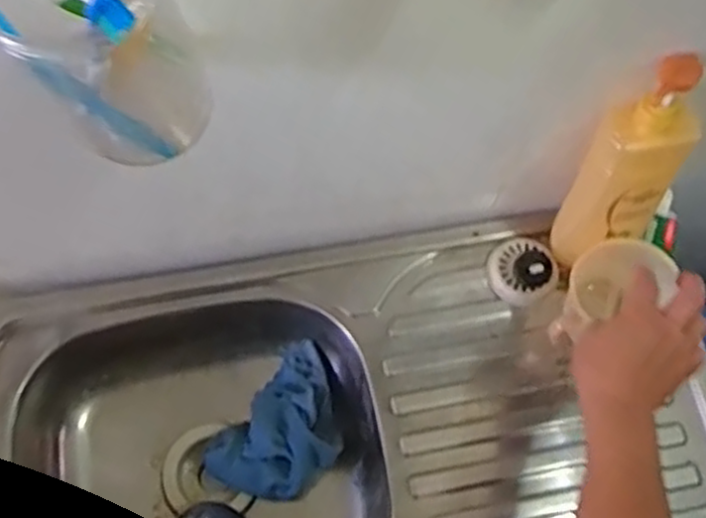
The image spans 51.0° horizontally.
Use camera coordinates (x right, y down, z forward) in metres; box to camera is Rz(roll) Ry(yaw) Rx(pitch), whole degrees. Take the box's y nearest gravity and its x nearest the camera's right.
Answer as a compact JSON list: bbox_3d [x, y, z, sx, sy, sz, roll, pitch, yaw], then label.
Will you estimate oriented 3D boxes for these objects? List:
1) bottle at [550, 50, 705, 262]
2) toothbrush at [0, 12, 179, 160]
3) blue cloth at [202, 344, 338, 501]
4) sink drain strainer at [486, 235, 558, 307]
[{"bbox_3d":[0.243,-0.075,0.664,0.074,0.242,0.082,-16,70,-9],"label":"bottle"},{"bbox_3d":[-0.141,-0.090,0.355,0.023,0.163,0.017,-3,65,28],"label":"toothbrush"},{"bbox_3d":[-0.069,0.182,0.802,0.117,0.044,0.173,34,71,10],"label":"blue cloth"},{"bbox_3d":[0.175,0.005,0.765,0.069,0.049,0.073,1,68,-2],"label":"sink drain strainer"}]

